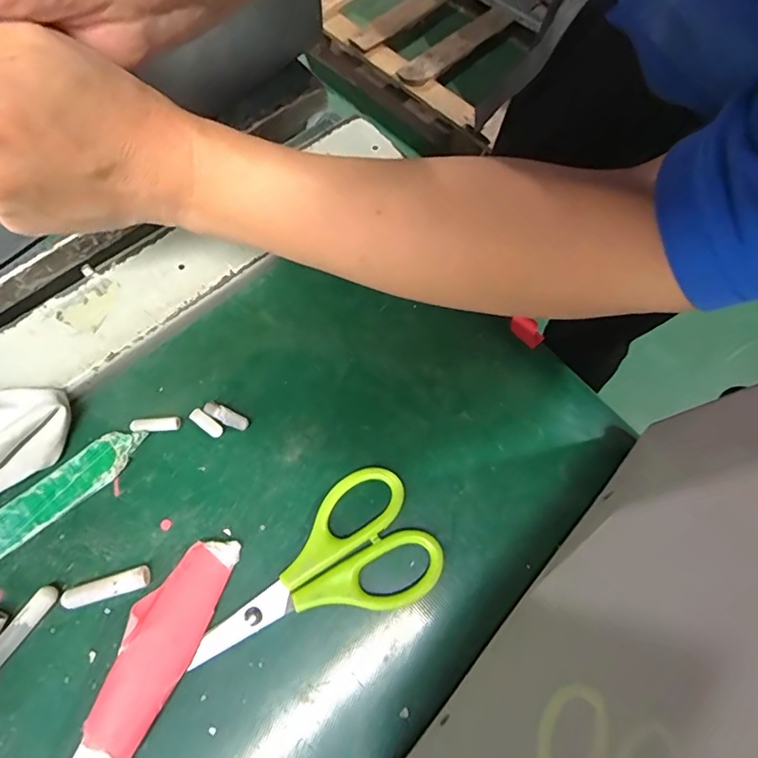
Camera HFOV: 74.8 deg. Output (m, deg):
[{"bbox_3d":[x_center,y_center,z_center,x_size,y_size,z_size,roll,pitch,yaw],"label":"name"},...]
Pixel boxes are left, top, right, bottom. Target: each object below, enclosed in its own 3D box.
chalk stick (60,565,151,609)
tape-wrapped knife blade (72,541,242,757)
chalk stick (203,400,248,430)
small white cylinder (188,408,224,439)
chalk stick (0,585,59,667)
[{"bbox_3d":[-0.112,0.087,0.205,0.034,0.007,0.008,-15,69,-9],"label":"chalk stick"},{"bbox_3d":[-0.087,0.110,0.191,0.025,0.016,0.098,19,68,5],"label":"tape-wrapped knife blade"},{"bbox_3d":[-0.072,0.017,0.233,0.023,0.006,0.007,26,68,8],"label":"chalk stick"},{"bbox_3d":[-0.080,0.021,0.231,0.016,0.005,0.007,34,70,11],"label":"small white cylinder"},{"bbox_3d":[-0.144,0.099,0.198,0.009,0.009,0.033,31,69,10],"label":"chalk stick"}]

